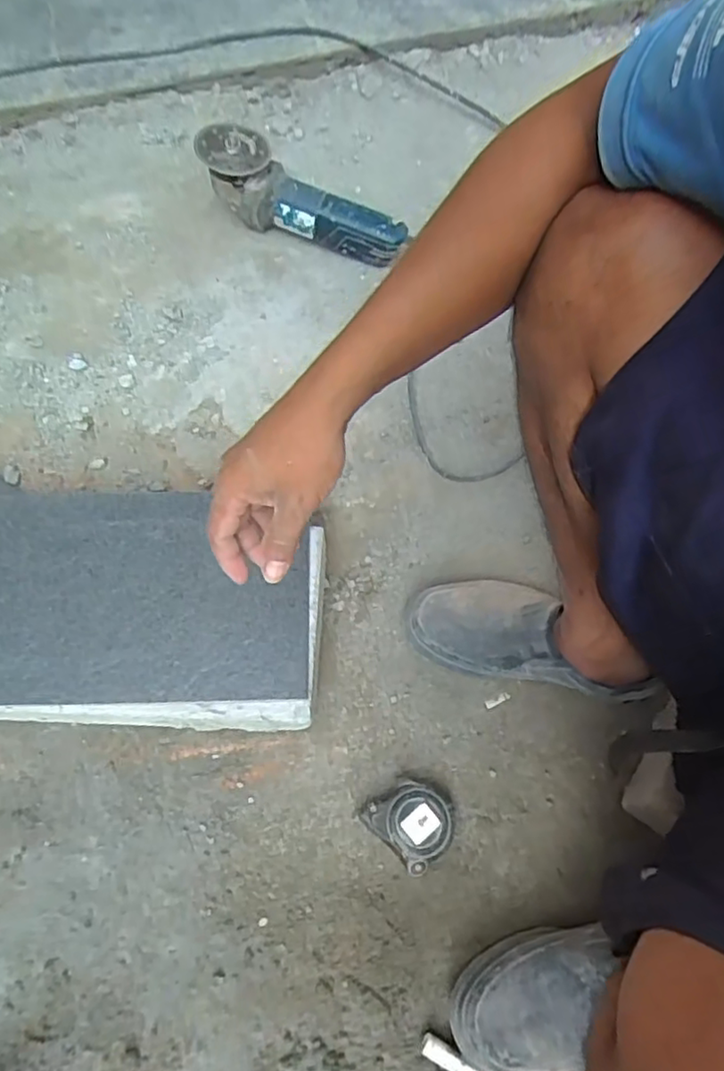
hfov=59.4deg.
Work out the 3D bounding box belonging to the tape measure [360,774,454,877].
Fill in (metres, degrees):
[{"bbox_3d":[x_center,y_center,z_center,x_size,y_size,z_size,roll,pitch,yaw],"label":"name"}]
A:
[{"bbox_3d":[0.048,0.268,0.603,0.072,0.035,0.079,-42,72,-15],"label":"tape measure"}]

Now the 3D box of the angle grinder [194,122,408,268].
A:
[{"bbox_3d":[-0.083,-0.444,0.851,0.291,0.081,0.073,26,69,-3],"label":"angle grinder"}]

